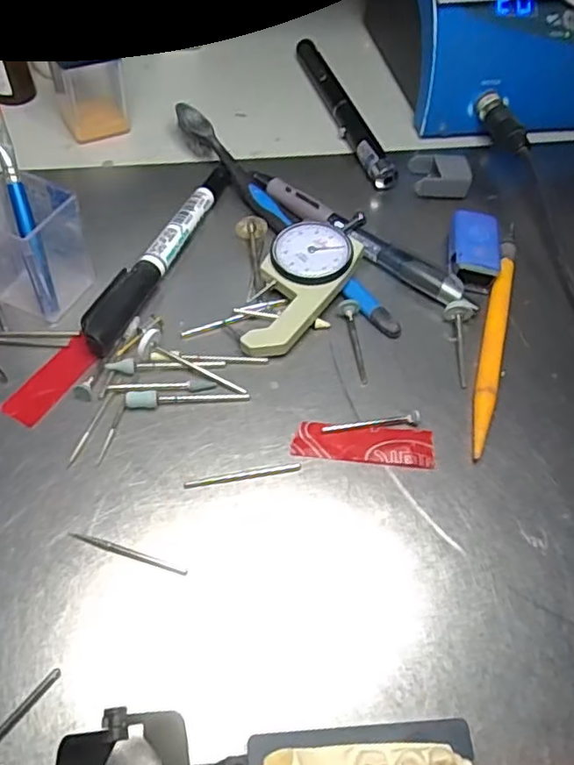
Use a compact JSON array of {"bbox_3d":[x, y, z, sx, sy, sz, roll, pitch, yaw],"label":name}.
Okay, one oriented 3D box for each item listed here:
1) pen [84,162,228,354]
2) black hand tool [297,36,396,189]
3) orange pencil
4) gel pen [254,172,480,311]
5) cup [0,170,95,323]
[{"bbox_3d":[-0.058,-0.063,0.284,0.016,0.011,0.130,20,56,9],"label":"pen"},{"bbox_3d":[0.032,-0.167,0.365,0.015,0.011,0.145,-12,57,-13],"label":"black hand tool"},{"bbox_3d":[0.093,-0.019,0.269,0.011,0.009,0.124,16,55,7],"label":"orange pencil"},{"bbox_3d":[0.035,-0.070,0.298,0.128,0.011,0.017,34,59,18],"label":"gel pen"},{"bbox_3d":[-0.108,-0.058,0.255,0.035,0.049,0.037,15,55,6],"label":"cup"}]

